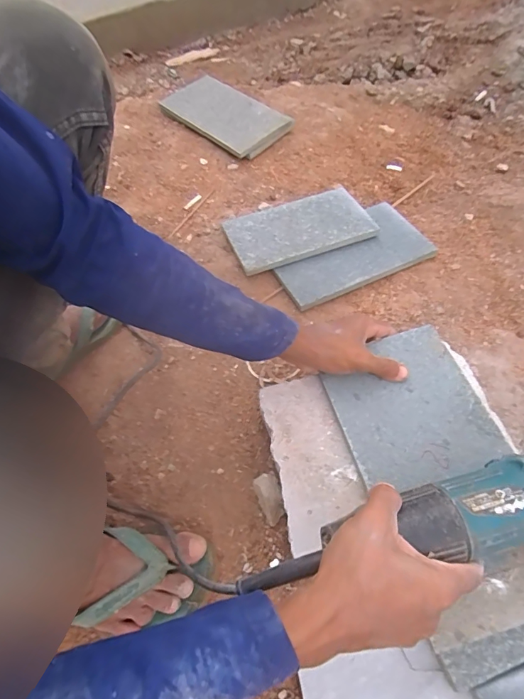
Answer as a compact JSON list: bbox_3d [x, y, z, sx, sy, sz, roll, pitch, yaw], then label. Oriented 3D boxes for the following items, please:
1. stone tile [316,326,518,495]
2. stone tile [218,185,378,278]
[{"bbox_3d":[0.158,0.061,0.455,0.151,0.014,0.168,-15,58,-7],"label":"stone tile"},{"bbox_3d":[0.064,-0.214,0.722,0.241,0.013,0.152,-21,52,-10],"label":"stone tile"}]

